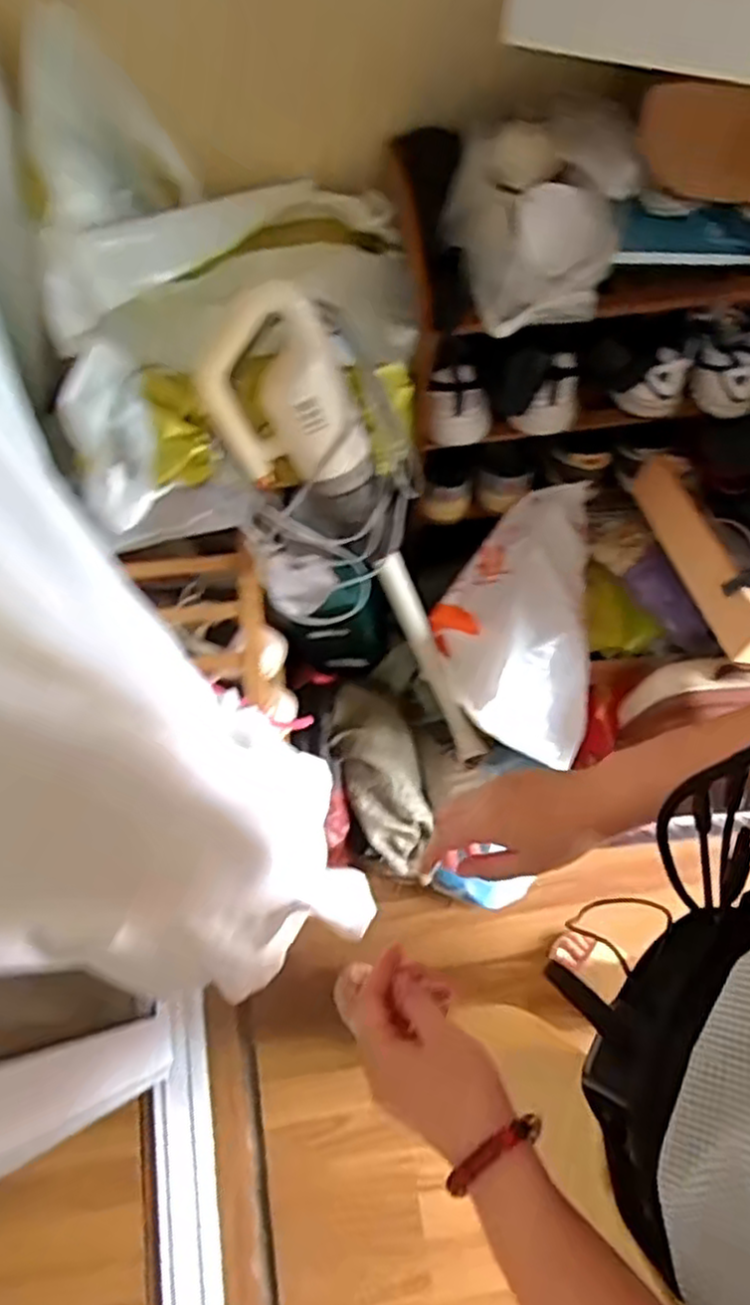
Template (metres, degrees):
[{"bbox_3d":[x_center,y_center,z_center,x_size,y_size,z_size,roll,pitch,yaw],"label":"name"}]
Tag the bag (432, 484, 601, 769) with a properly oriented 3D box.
[{"bbox_3d":[0.209,-0.043,1.083,0.225,0.152,0.393,2,68,3],"label":"bag"}]

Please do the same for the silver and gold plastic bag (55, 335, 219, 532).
[{"bbox_3d":[-0.262,-0.244,0.792,0.146,0.039,0.171,-24,104,-3],"label":"silver and gold plastic bag"}]

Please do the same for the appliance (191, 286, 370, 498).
[{"bbox_3d":[-0.098,-0.273,0.788,0.141,0.229,0.090,-7,56,24],"label":"appliance"}]

